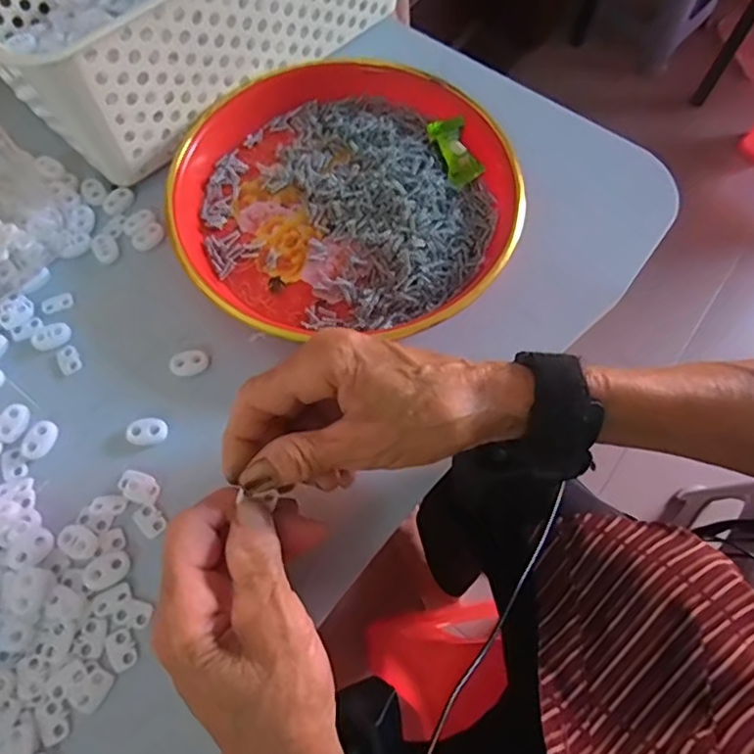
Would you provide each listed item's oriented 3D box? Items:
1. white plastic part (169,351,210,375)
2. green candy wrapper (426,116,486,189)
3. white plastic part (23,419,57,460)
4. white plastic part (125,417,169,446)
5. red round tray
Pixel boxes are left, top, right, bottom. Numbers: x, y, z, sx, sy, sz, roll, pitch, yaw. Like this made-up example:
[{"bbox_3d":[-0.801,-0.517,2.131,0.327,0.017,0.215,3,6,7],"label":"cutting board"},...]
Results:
[{"bbox_3d":[-0.111,-0.009,0.336,0.022,0.005,0.014,-11,67,-6],"label":"white plastic part"},{"bbox_3d":[0.054,-0.155,0.387,0.023,0.015,0.050,-21,80,-10],"label":"green candy wrapper"},{"bbox_3d":[-0.186,0.035,0.315,0.014,0.004,0.022,11,66,3],"label":"white plastic part"},{"bbox_3d":[-0.128,0.031,0.319,0.022,0.004,0.015,-14,67,-8],"label":"white plastic part"},{"bbox_3d":[-0.021,-0.120,0.371,0.215,0.030,0.206,1,66,-1],"label":"red round tray"}]

